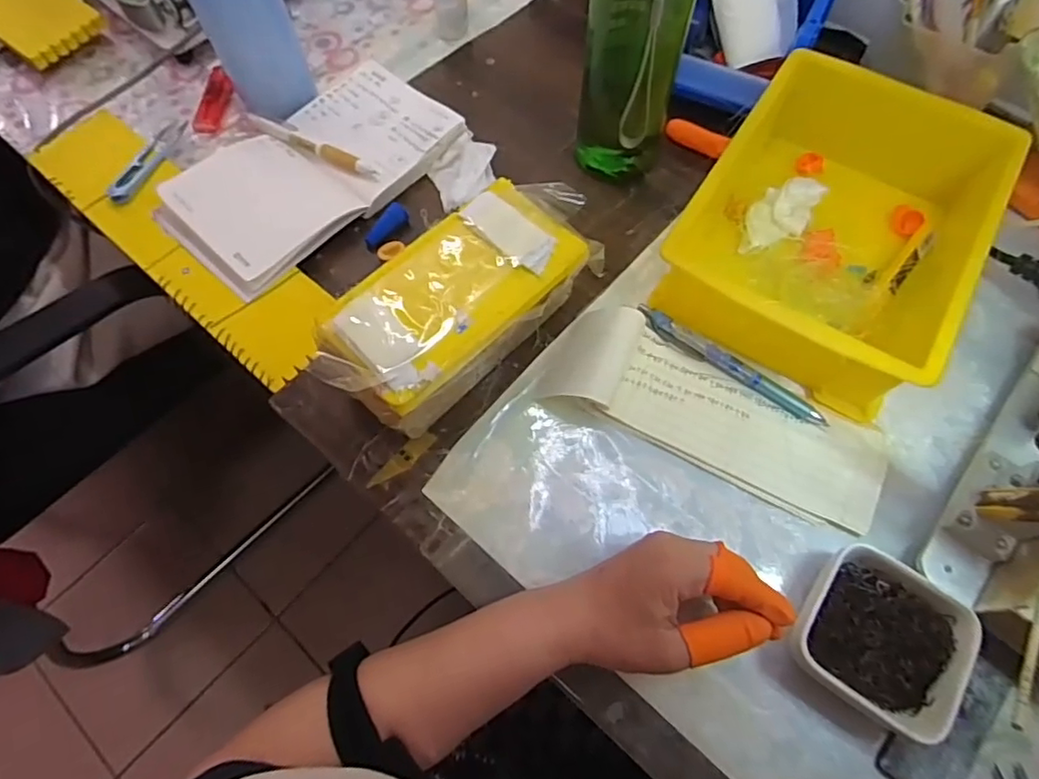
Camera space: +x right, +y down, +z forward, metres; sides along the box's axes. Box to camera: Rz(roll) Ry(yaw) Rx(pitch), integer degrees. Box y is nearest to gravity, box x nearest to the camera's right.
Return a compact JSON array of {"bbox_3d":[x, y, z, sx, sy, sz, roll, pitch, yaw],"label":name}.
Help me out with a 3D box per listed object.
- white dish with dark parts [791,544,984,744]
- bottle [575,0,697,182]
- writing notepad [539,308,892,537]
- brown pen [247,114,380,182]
[{"bbox_3d":[0.200,0.137,0.330,0.081,0.024,0.079,28,68,13],"label":"white dish with dark parts"},{"bbox_3d":[0.079,-0.234,0.420,0.069,0.204,0.054,15,67,8],"label":"bottle"},{"bbox_3d":[0.136,0.005,0.396,0.215,0.024,0.092,23,67,11],"label":"writing notepad"},{"bbox_3d":[-0.176,-0.206,0.503,0.131,0.012,0.013,27,68,13],"label":"brown pen"}]

